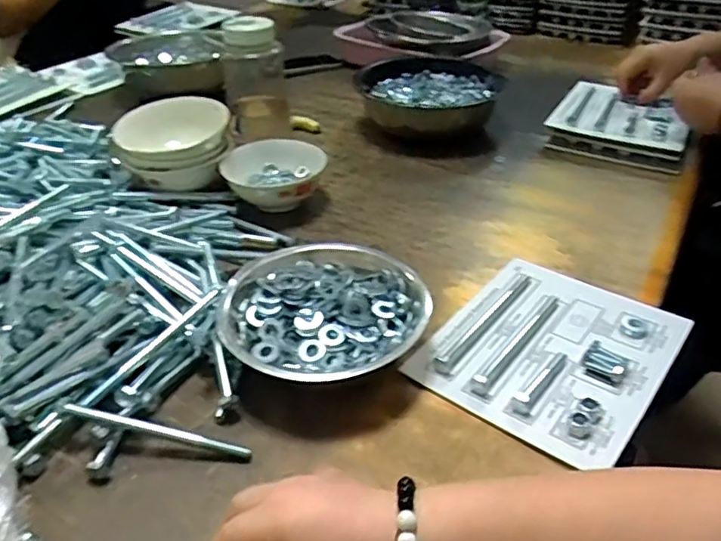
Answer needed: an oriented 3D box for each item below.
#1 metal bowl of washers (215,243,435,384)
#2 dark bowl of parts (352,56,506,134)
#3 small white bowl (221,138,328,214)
[{"bbox_3d":[-0.040,0.049,0.552,0.181,0.056,0.172,0,36,0],"label":"metal bowl of washers"},{"bbox_3d":[0.103,-0.278,0.978,0.230,0.078,0.190,12,38,16],"label":"dark bowl of parts"},{"bbox_3d":[-0.116,-0.118,0.774,0.134,0.057,0.119,4,37,5],"label":"small white bowl"}]

